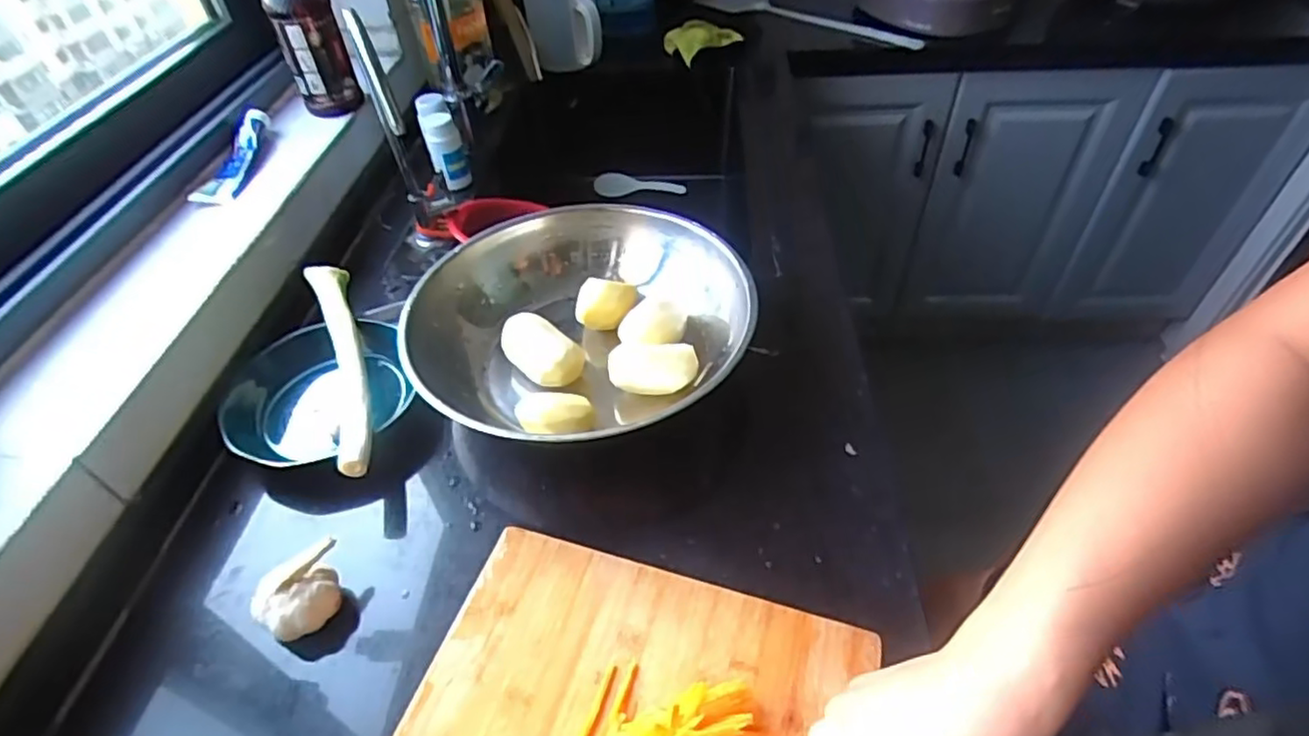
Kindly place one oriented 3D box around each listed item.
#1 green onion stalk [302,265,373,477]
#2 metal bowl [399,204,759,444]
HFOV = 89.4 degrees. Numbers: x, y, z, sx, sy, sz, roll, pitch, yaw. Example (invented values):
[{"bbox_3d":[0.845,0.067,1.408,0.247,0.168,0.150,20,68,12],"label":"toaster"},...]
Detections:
[{"bbox_3d":[-0.276,-0.006,0.587,0.033,0.030,0.257,-19,48,-15],"label":"green onion stalk"},{"bbox_3d":[-0.069,-0.038,0.622,0.301,0.090,0.286,-2,46,2],"label":"metal bowl"}]

